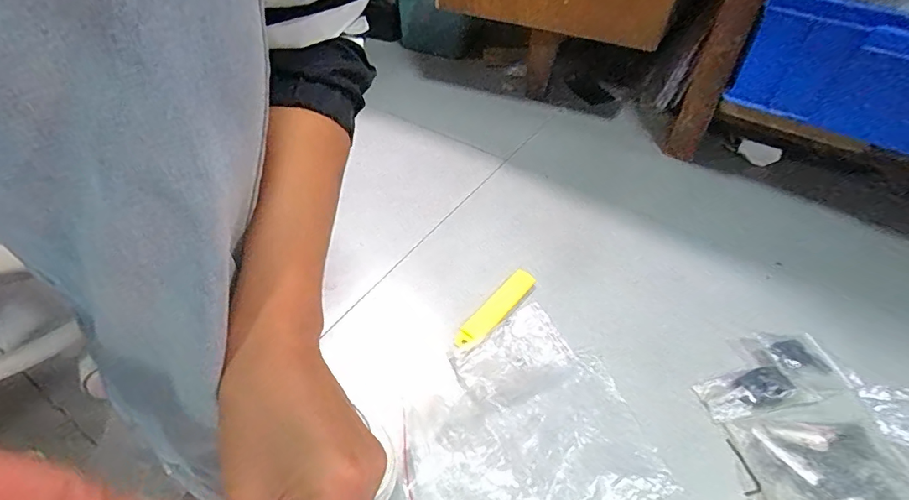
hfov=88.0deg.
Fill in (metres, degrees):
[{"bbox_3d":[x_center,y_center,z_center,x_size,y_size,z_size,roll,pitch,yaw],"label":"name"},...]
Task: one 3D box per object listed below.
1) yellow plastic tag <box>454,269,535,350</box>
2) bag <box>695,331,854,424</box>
[{"bbox_3d":[0.047,0.061,0.519,0.028,0.005,0.126,33,50,26],"label":"yellow plastic tag"},{"bbox_3d":[0.317,0.122,0.485,0.159,0.022,0.084,-6,45,-12],"label":"bag"}]

